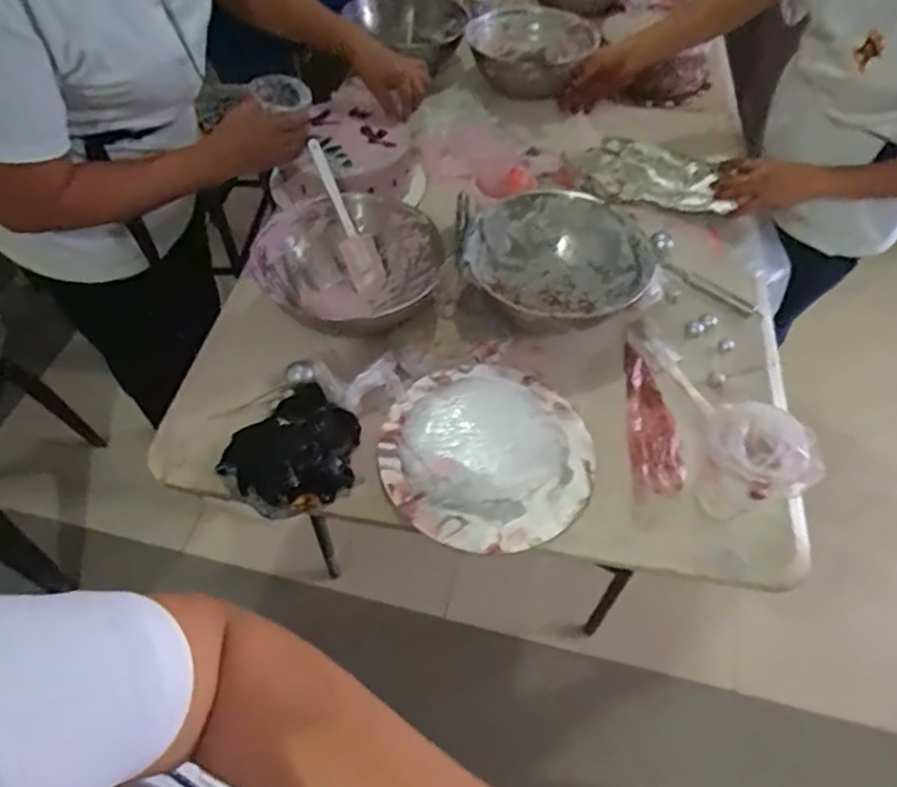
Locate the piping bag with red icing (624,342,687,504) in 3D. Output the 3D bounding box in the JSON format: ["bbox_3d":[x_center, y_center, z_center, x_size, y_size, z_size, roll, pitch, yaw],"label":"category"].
[{"bbox_3d":[0.243,0.031,0.781,0.058,0.023,0.218,4,56,1],"label":"piping bag with red icing"}]

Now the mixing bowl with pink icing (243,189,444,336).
[{"bbox_3d":[-0.132,-0.165,0.881,0.224,0.103,0.238,1,53,-1],"label":"mixing bowl with pink icing"}]

